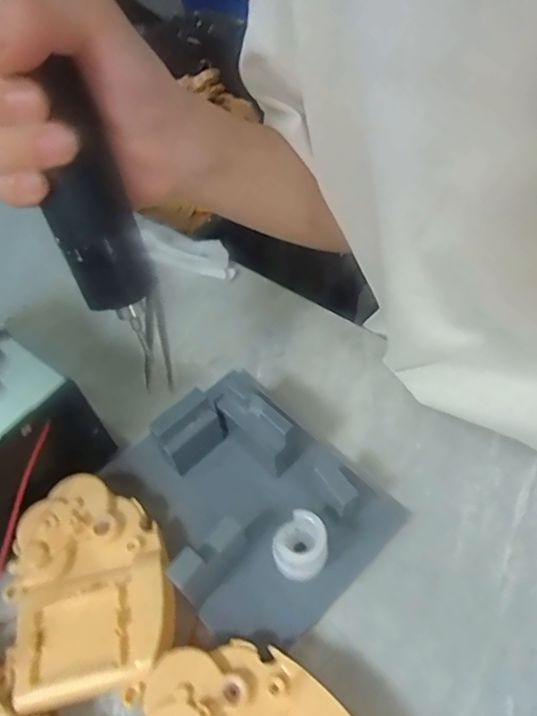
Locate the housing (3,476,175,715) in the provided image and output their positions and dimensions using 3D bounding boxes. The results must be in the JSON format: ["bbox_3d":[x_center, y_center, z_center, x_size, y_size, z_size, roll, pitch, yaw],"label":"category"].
[{"bbox_3d":[-0.086,0.105,0.243,0.070,0.020,0.096,-19,54,-9],"label":"housing"}]

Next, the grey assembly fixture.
[{"bbox_3d":[-0.012,0.060,0.267,0.112,0.043,0.138,-37,58,-21],"label":"grey assembly fixture"}]

